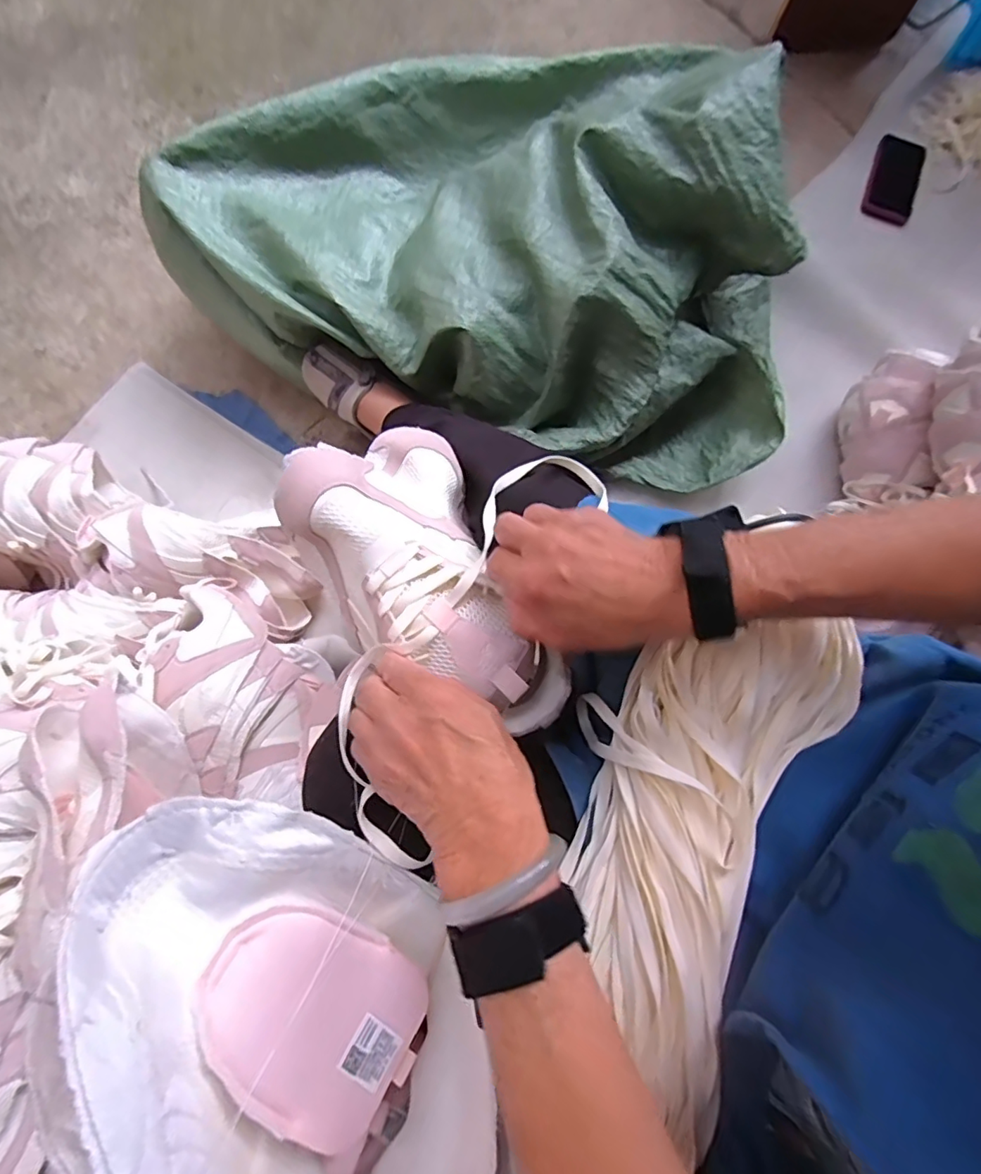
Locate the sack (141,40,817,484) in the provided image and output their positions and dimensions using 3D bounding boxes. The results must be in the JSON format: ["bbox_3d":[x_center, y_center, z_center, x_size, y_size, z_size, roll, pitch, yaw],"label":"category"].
[{"bbox_3d":[0.036,-0.468,0.716,0.792,0.260,0.540,17,79,-1],"label":"sack"}]

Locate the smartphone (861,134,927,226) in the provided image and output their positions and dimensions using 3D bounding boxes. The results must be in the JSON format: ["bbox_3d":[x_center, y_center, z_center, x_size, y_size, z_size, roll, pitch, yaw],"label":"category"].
[{"bbox_3d":[0.696,-0.702,0.922,0.087,0.014,0.167,18,82,-4],"label":"smartphone"}]

